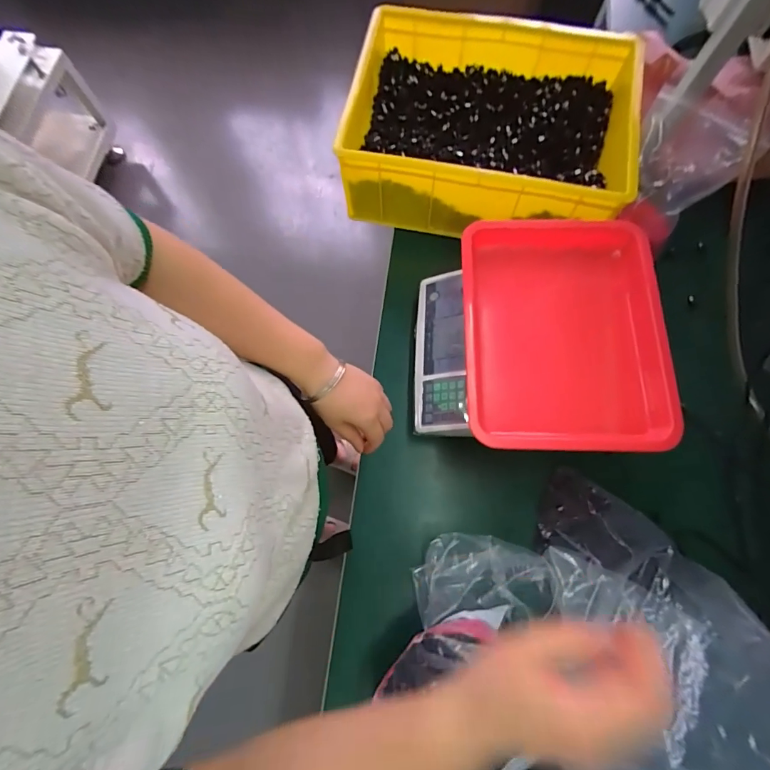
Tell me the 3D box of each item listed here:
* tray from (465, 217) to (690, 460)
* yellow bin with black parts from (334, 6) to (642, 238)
[{"bbox_3d":[0.254,-0.067,0.592,0.272,0.091,0.330,1,74,2],"label":"tray"},{"bbox_3d":[0.187,-0.466,0.747,0.479,0.141,0.349,11,74,5],"label":"yellow bin with black parts"}]

